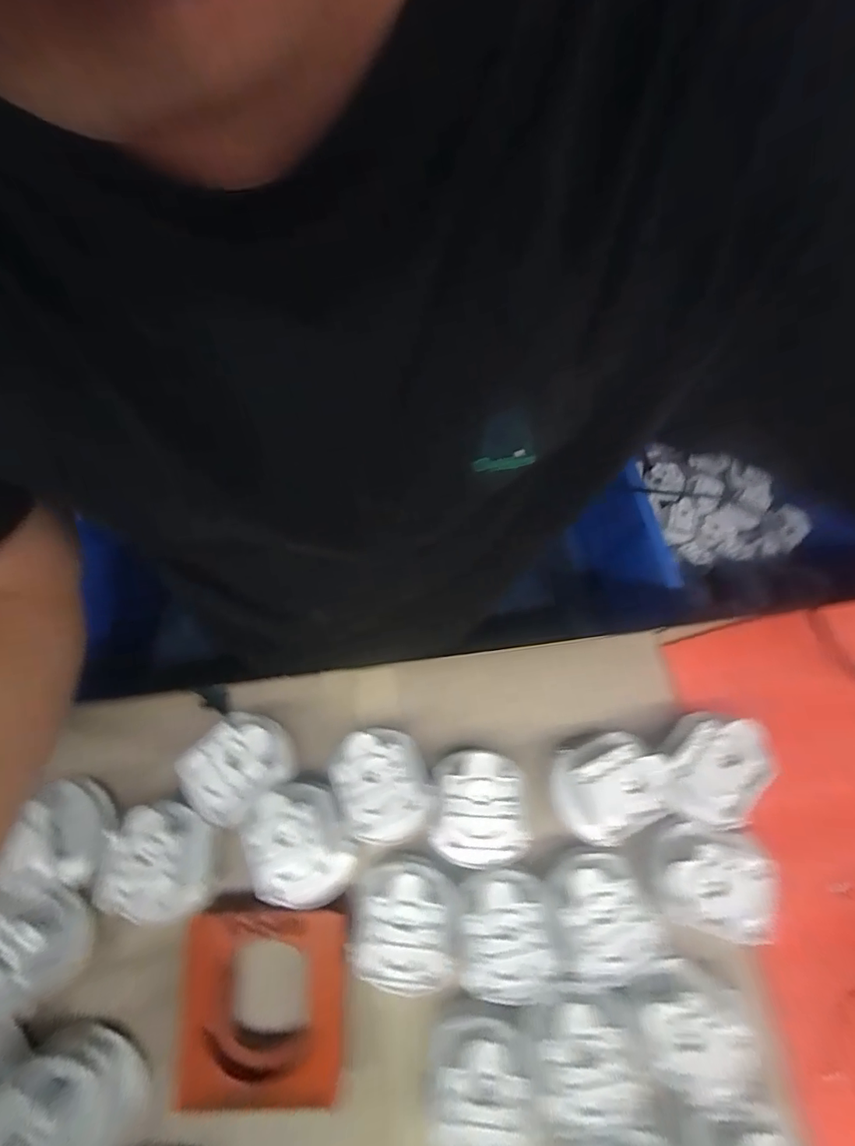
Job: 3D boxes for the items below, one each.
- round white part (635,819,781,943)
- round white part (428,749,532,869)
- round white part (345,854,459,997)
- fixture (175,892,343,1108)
[{"bbox_3d":[0.172,0.188,0.299,0.066,0.043,0.057,11,75,5],"label":"round white part"},{"bbox_3d":[0.033,0.155,0.319,0.060,0.050,0.069,2,74,3],"label":"round white part"},{"bbox_3d":[-0.013,0.214,0.298,0.061,0.042,0.061,1,74,2],"label":"round white part"},{"bbox_3d":[-0.103,0.263,0.296,0.099,0.027,0.104,-1,74,2],"label":"fixture"}]

